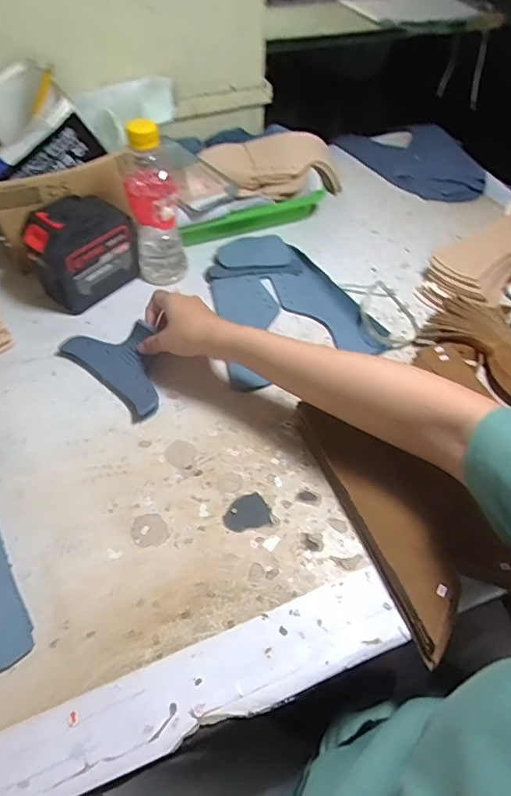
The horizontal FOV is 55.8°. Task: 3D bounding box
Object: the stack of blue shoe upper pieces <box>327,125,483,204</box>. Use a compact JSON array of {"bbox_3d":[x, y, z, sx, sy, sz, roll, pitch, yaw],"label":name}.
[{"bbox_3d":[0.279,-0.404,0.813,0.177,0.031,0.249,-32,60,-22],"label":"stack of blue shoe upper pieces"}]

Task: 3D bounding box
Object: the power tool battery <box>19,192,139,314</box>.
[{"bbox_3d":[-0.208,-0.177,0.581,0.073,0.106,0.117,34,60,21],"label":"power tool battery"}]

